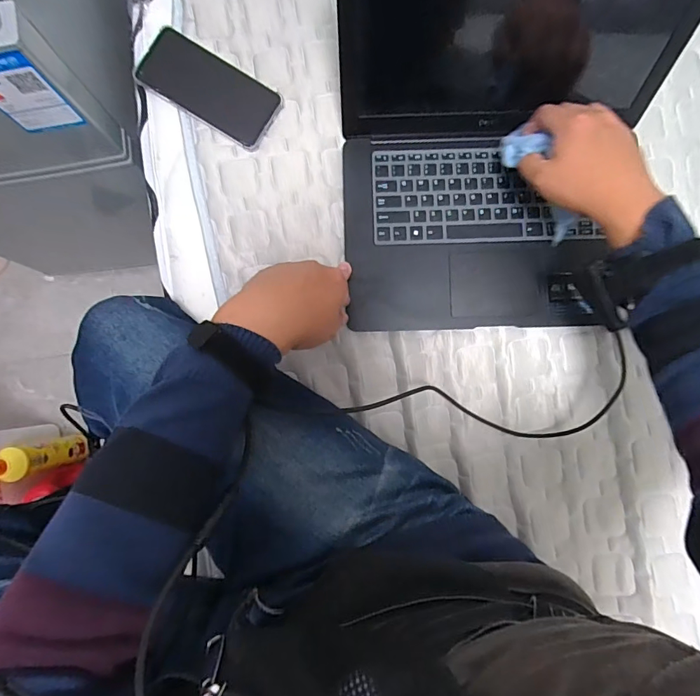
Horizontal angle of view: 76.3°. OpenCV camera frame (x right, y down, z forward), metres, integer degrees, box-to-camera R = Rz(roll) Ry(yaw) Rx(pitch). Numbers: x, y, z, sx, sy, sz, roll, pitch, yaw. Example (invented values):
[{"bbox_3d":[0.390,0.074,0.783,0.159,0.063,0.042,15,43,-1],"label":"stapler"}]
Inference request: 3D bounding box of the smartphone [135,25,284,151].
[{"bbox_3d":[-0.165,-0.307,0.526,0.162,0.016,0.079,31,86,2],"label":"smartphone"}]

